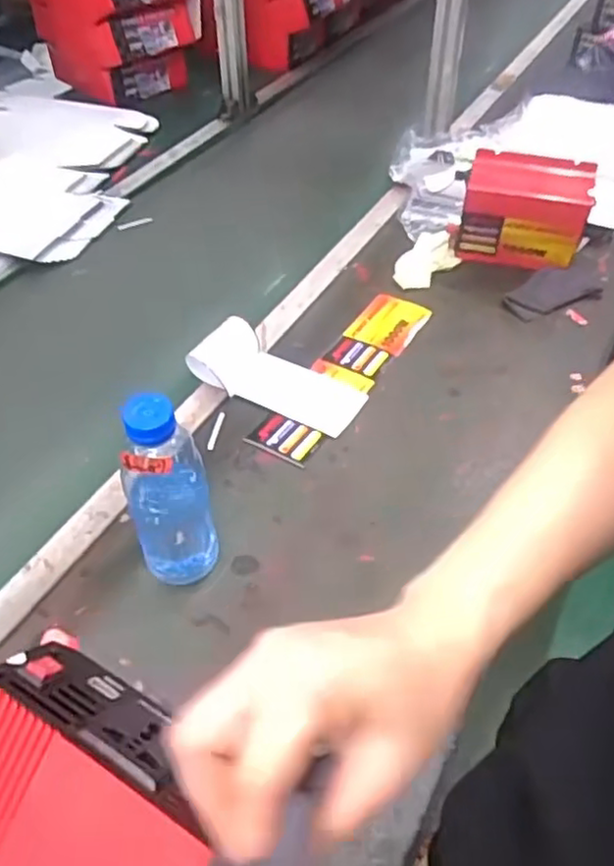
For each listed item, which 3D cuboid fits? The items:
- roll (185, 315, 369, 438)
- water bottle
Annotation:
[{"bbox_3d":[-0.032,-0.072,0.850,0.208,0.052,0.099,21,50,17],"label":"roll"},{"bbox_3d":[-0.125,0.058,0.619,0.073,0.206,0.061,-12,49,-13],"label":"water bottle"}]

